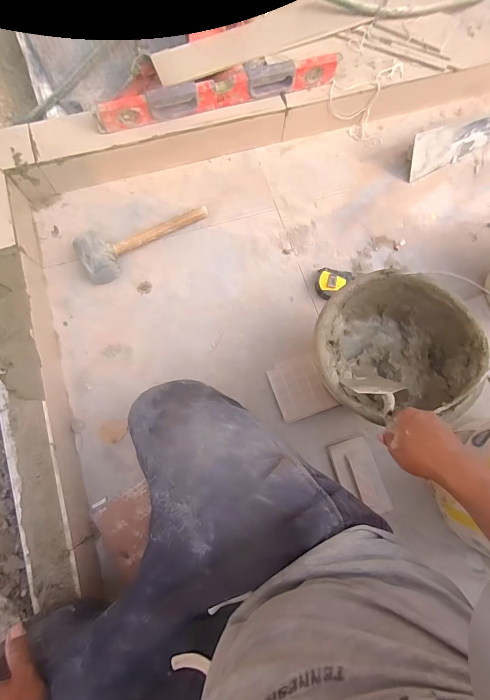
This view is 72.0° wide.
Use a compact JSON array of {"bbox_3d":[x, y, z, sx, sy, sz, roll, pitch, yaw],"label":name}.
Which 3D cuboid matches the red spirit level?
[{"bbox_3d":[-0.056,-0.590,0.773,0.565,0.054,0.030,-16,76,-6],"label":"red spirit level"}]

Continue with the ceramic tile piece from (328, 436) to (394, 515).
[{"bbox_3d":[0.229,0.252,0.674,0.081,0.015,0.142,-16,76,-6],"label":"ceramic tile piece"}]

